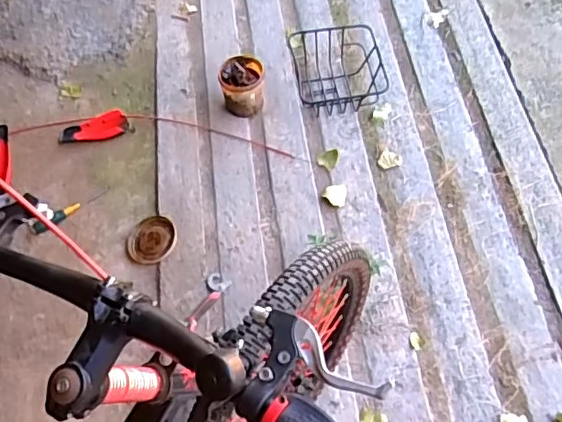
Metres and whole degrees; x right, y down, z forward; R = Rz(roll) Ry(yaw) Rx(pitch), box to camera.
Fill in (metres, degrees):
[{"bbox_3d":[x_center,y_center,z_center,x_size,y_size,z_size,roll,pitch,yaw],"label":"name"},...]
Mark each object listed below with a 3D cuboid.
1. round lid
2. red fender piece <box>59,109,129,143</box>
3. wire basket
[{"bbox_3d":[-0.323,0.070,1.447,0.116,0.019,0.130,35,67,17],"label":"round lid"},{"bbox_3d":[-0.534,-0.239,1.644,0.193,0.022,0.085,-11,63,-6],"label":"red fender piece"},{"bbox_3d":[0.164,-0.407,1.659,0.238,0.090,0.272,-9,62,-5],"label":"wire basket"}]

